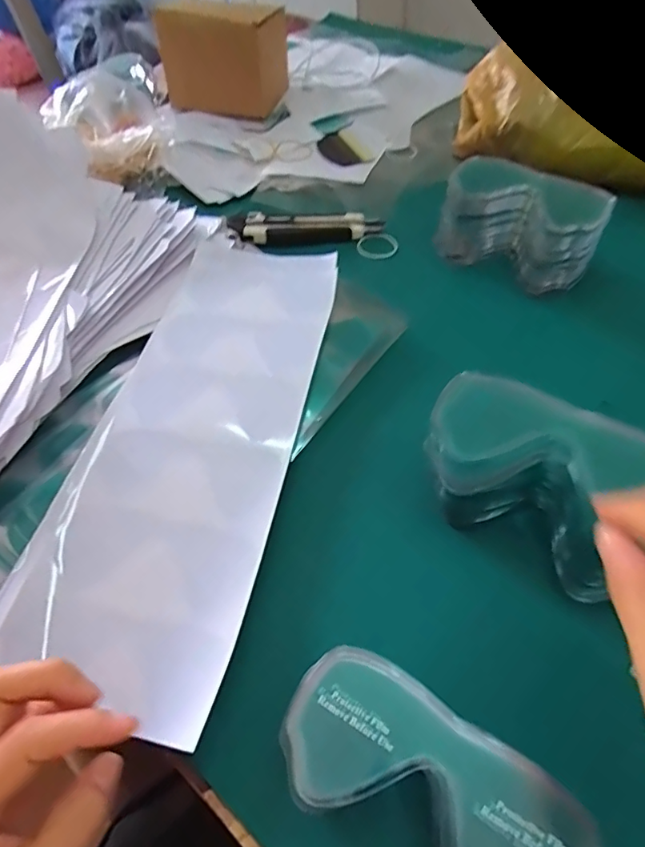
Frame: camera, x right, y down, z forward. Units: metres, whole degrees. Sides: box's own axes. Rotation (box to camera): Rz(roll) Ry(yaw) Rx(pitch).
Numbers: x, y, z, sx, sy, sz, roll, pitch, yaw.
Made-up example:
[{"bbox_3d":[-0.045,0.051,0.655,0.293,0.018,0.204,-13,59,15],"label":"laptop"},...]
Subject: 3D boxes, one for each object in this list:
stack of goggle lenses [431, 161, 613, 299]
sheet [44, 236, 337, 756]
[{"bbox_3d":[0.177,-0.180,0.466,0.140,0.066,0.077,33,64,26],"label":"stack of goggle lenses"},{"bbox_3d":[-0.087,-0.007,0.390,0.141,0.011,0.401,9,57,10],"label":"sheet"}]

